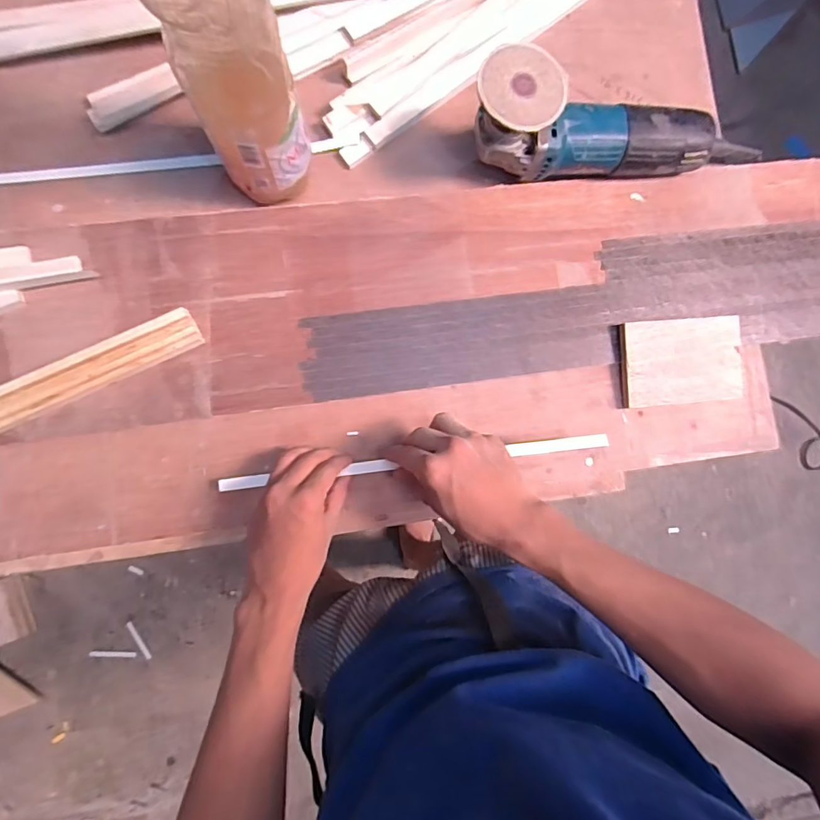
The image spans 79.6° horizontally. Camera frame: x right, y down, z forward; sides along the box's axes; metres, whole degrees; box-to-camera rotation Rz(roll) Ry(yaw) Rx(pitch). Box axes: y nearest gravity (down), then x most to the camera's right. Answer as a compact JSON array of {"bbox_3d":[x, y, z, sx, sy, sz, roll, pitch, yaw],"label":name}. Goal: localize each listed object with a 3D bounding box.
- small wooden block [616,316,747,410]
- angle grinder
[{"bbox_3d":[0.288,-0.051,0.522,0.124,0.017,0.087,-5,87,-6],"label":"small wooden block"},{"bbox_3d":[0.212,-0.280,0.482,0.310,0.111,0.074,-2,87,-4],"label":"angle grinder"}]

